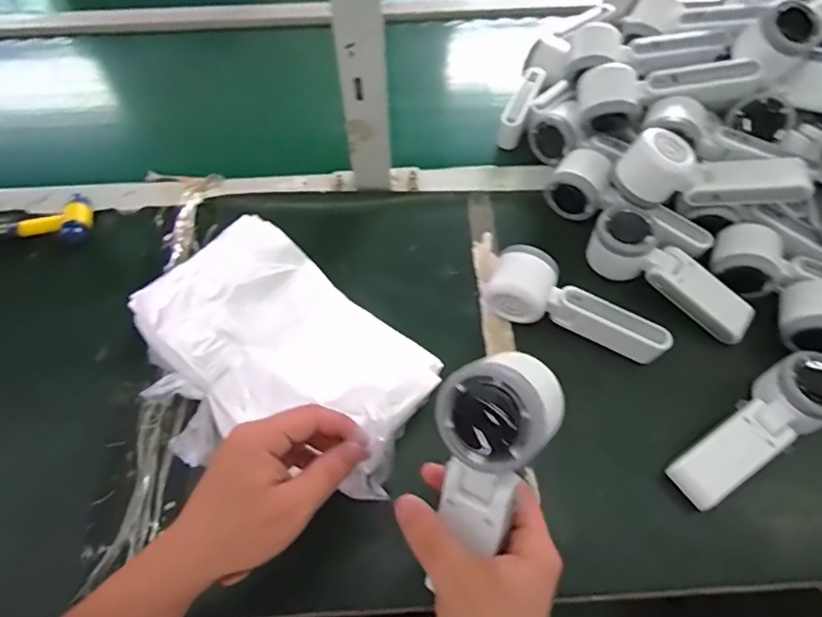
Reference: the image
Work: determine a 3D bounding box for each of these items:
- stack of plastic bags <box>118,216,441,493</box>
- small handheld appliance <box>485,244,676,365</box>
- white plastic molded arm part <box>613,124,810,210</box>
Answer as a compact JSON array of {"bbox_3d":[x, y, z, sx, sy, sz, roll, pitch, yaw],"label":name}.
[{"bbox_3d":[-0.115,0.051,0.463,0.246,0.063,0.186,35,66,18],"label":"stack of plastic bags"},{"bbox_3d":[0.155,0.002,0.510,0.167,0.048,0.062,26,64,14],"label":"small handheld appliance"},{"bbox_3d":[0.286,-0.125,0.526,0.165,0.055,0.051,7,61,4],"label":"white plastic molded arm part"}]

